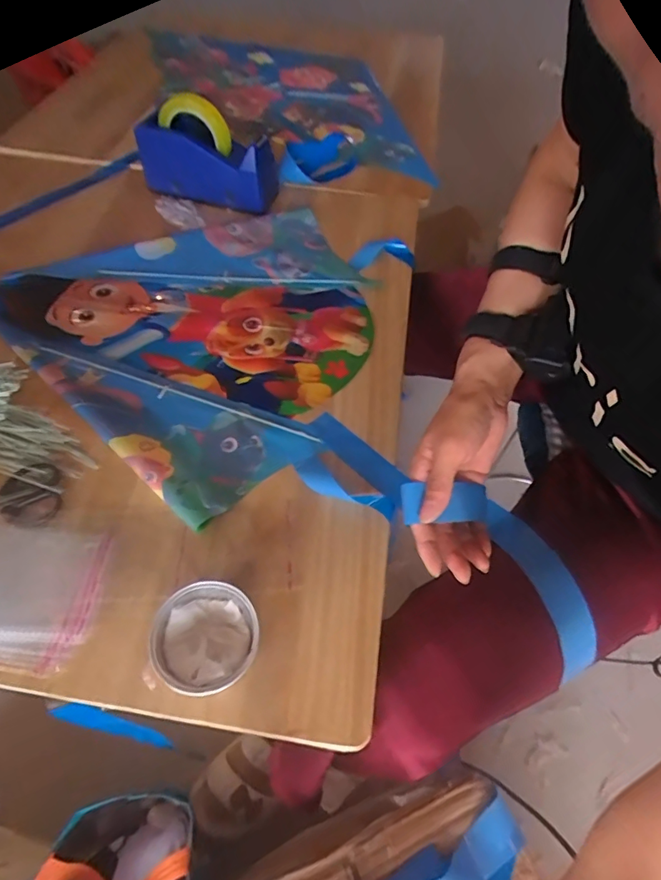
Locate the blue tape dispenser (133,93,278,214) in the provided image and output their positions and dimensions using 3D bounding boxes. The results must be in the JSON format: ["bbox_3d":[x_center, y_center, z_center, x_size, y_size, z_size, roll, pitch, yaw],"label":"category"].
[{"bbox_3d":[-0.190,-0.437,0.731,0.224,0.111,0.091,26,57,15],"label":"blue tape dispenser"}]

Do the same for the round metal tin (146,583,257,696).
[{"bbox_3d":[-0.098,0.161,0.388,0.079,0.038,0.080,1,55,-2],"label":"round metal tin"}]

